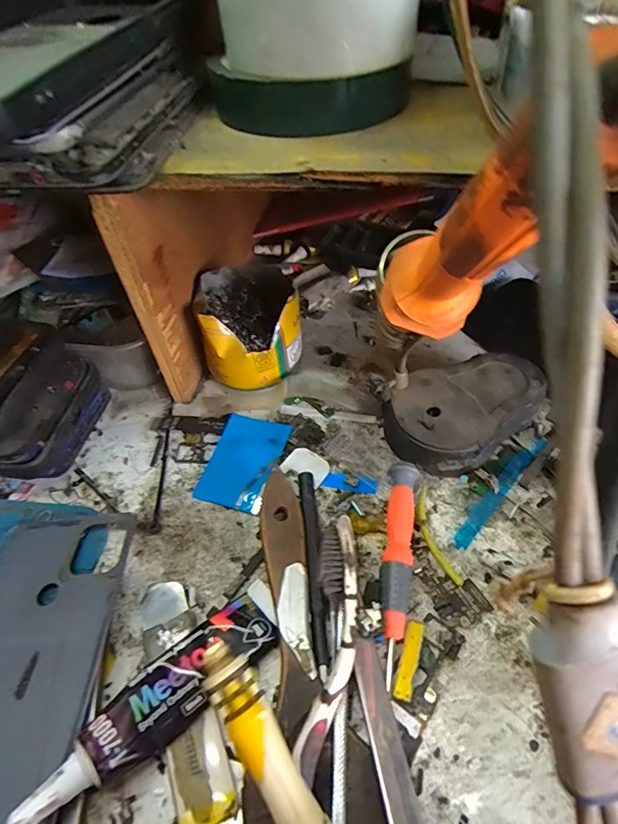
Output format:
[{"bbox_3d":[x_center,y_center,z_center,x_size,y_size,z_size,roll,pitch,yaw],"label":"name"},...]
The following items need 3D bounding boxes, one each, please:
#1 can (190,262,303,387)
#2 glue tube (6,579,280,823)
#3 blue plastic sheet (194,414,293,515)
[{"bbox_3d":[-0.040,-0.051,0.284,0.063,0.060,0.060,-17,48,-12],"label":"can"},{"bbox_3d":[-0.054,0.107,0.170,0.103,0.024,0.026,-35,54,-26],"label":"glue tube"},{"bbox_3d":[-0.037,0.028,0.254,0.040,0.006,0.058,12,49,15],"label":"blue plastic sheet"}]

